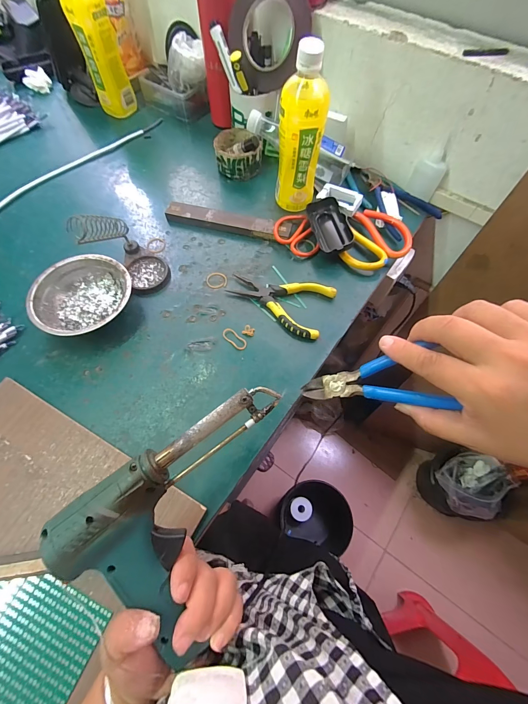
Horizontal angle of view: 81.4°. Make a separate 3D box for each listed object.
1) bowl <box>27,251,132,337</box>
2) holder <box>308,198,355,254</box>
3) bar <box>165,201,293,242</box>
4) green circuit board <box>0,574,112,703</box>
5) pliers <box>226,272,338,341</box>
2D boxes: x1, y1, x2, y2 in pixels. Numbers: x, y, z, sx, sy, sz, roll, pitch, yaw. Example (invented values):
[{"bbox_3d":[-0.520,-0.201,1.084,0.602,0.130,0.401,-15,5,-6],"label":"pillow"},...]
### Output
[{"bbox_3d":[-0.244,-0.074,0.422,0.123,0.042,0.126,1,65,-2],"label":"bowl"},{"bbox_3d":[0.105,-0.200,0.480,0.049,0.022,0.107,-10,66,-7],"label":"holder"},{"bbox_3d":[-0.058,-0.214,0.503,0.203,0.021,0.033,15,66,4],"label":"bar"},{"bbox_3d":[-0.212,0.258,0.277,0.116,0.009,0.089,21,66,7],"label":"green circuit board"},{"bbox_3d":[0.020,-0.073,0.439,0.146,0.016,0.084,18,66,6],"label":"pliers"}]

